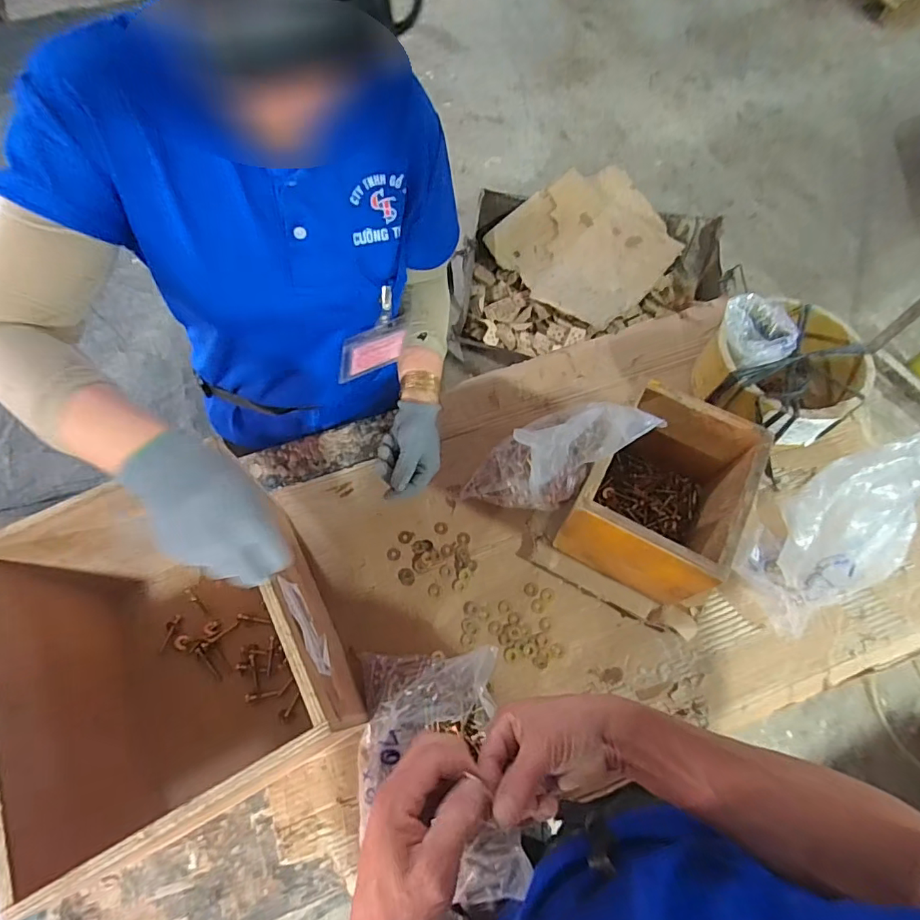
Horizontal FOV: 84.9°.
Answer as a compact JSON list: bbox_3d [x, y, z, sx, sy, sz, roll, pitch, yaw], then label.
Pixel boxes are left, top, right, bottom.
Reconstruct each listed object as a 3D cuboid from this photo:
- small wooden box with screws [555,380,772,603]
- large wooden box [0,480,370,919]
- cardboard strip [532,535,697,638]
[{"bbox_3d":[0.256,0.049,0.672,0.177,0.176,0.208,27,68,12],"label":"small wooden box with screws"},{"bbox_3d":[-0.294,0.208,0.563,0.267,0.241,0.323,-25,68,-11],"label":"large wooden box"},{"bbox_3d":[0.210,0.178,0.697,0.235,0.015,0.036,26,68,10],"label":"cardboard strip"}]

